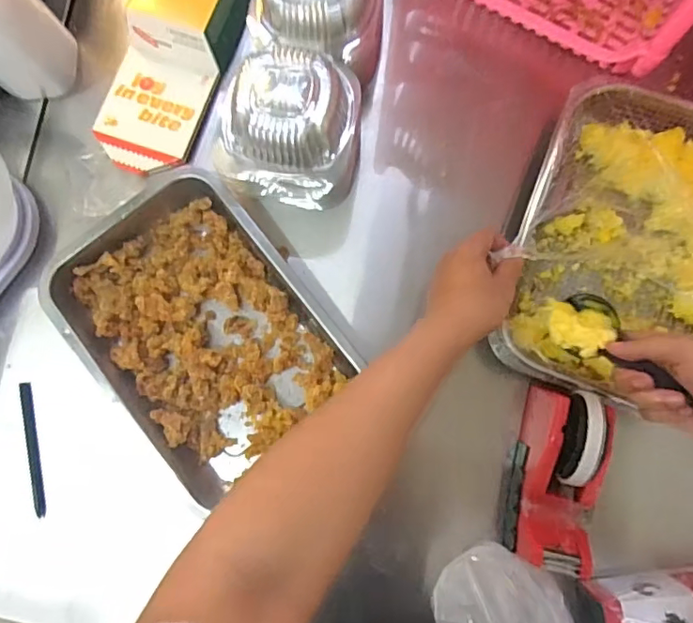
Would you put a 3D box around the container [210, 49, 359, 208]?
[{"bbox_3d":[-0.053,-0.180,0.524,0.138,0.102,0.129,14,83,4],"label":"container"}]

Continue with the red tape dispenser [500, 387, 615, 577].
[{"bbox_3d":[0.195,0.150,0.486,0.069,0.095,0.151,12,83,4],"label":"red tape dispenser"}]

